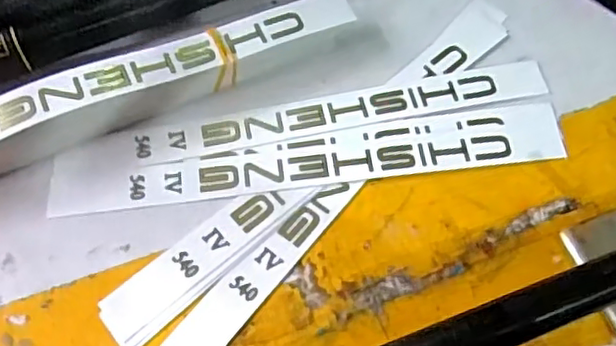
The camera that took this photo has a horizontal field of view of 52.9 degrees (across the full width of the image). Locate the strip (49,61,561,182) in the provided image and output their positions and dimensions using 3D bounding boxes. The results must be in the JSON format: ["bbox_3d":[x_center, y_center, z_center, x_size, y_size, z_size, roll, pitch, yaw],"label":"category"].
[{"bbox_3d":[0.001,-0.027,0.286,0.226,0.004,0.021,-10,64,-6],"label":"strip"}]

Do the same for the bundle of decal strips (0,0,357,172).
[{"bbox_3d":[-0.091,-0.031,0.274,0.240,0.027,0.025,-24,66,-12],"label":"bundle of decal strips"}]

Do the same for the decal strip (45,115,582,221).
[{"bbox_3d":[0.002,-0.003,0.275,0.227,0.004,0.019,-7,63,-4],"label":"decal strip"}]

